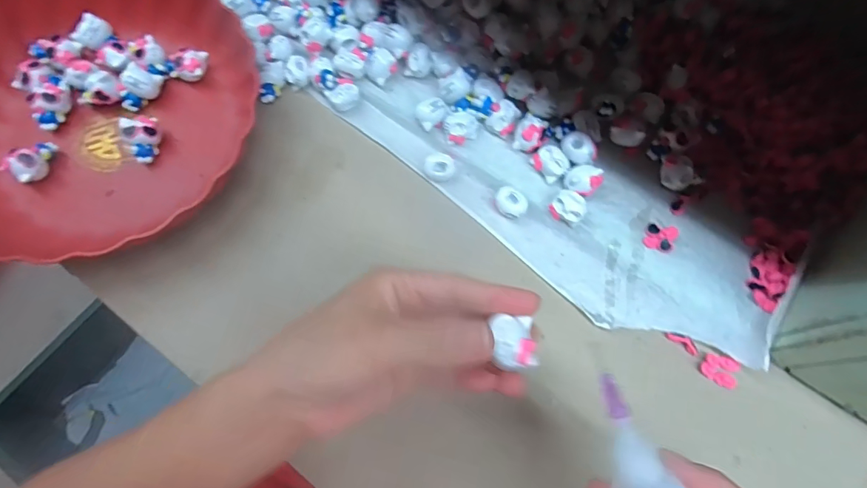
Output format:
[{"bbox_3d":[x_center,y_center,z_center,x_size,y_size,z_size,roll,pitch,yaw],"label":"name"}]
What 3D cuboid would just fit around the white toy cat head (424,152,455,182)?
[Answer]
[{"bbox_3d":[0.005,-0.061,0.348,0.023,0.010,0.023,1,71,-2],"label":"white toy cat head"}]

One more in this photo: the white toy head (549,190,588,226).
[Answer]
[{"bbox_3d":[0.099,-0.026,0.329,0.024,0.019,0.020,27,72,7],"label":"white toy head"}]

